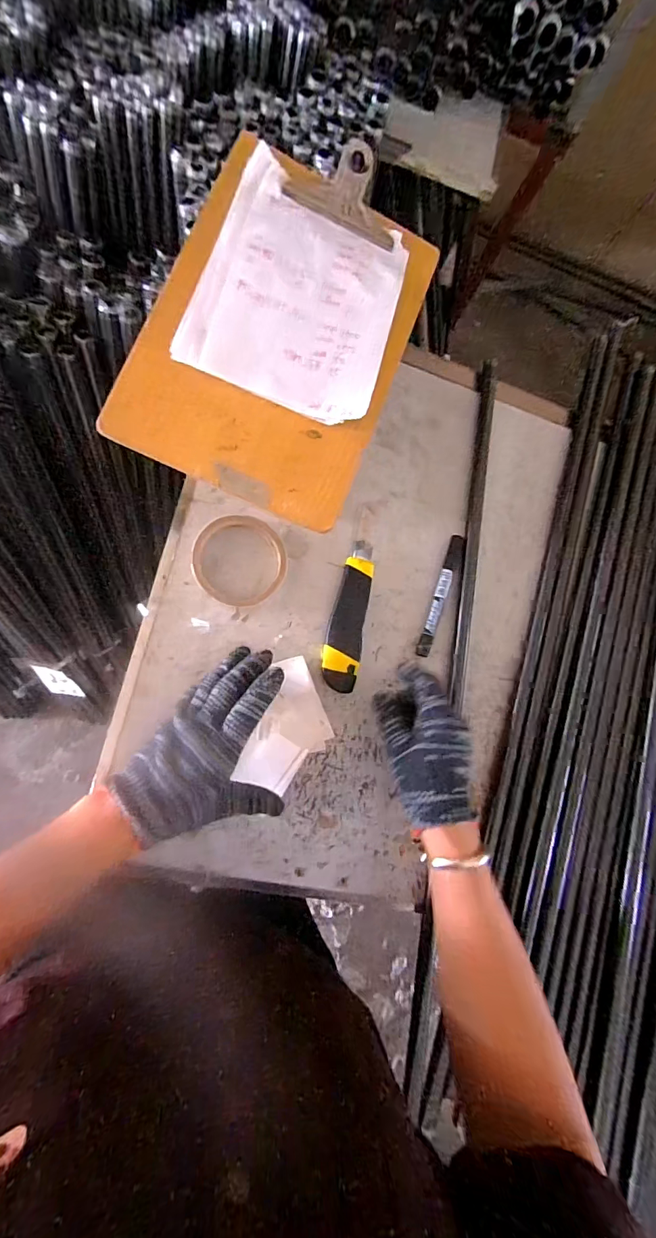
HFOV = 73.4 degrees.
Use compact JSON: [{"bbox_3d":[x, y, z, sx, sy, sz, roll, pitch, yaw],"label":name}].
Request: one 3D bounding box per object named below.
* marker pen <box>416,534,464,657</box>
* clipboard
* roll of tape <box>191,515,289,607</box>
[{"bbox_3d":[0.126,-0.028,0.484,0.016,0.009,0.143,21,81,-9],"label":"marker pen"},{"bbox_3d":[-0.034,-0.238,0.359,0.188,0.020,0.288,22,81,-9],"label":"clipboard"},{"bbox_3d":[-0.087,-0.058,0.440,0.092,0.013,0.090,1,85,-12],"label":"roll of tape"}]

